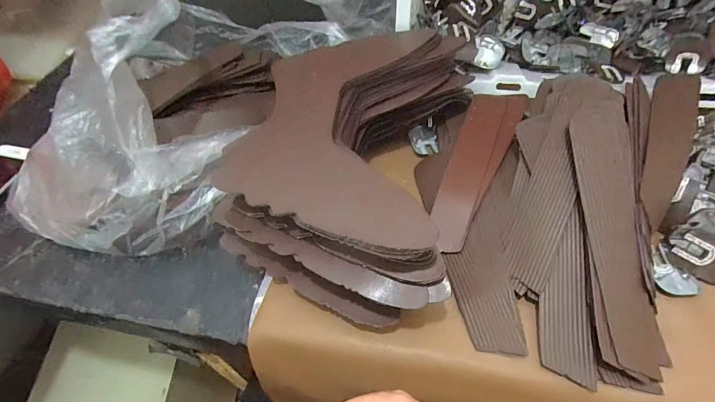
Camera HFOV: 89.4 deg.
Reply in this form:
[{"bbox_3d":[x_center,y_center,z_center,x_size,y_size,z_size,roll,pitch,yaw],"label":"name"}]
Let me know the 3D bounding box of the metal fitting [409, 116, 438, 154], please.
[{"bbox_3d":[0.064,-0.062,0.353,0.025,0.008,0.037,-8,52,-1],"label":"metal fitting"}]

